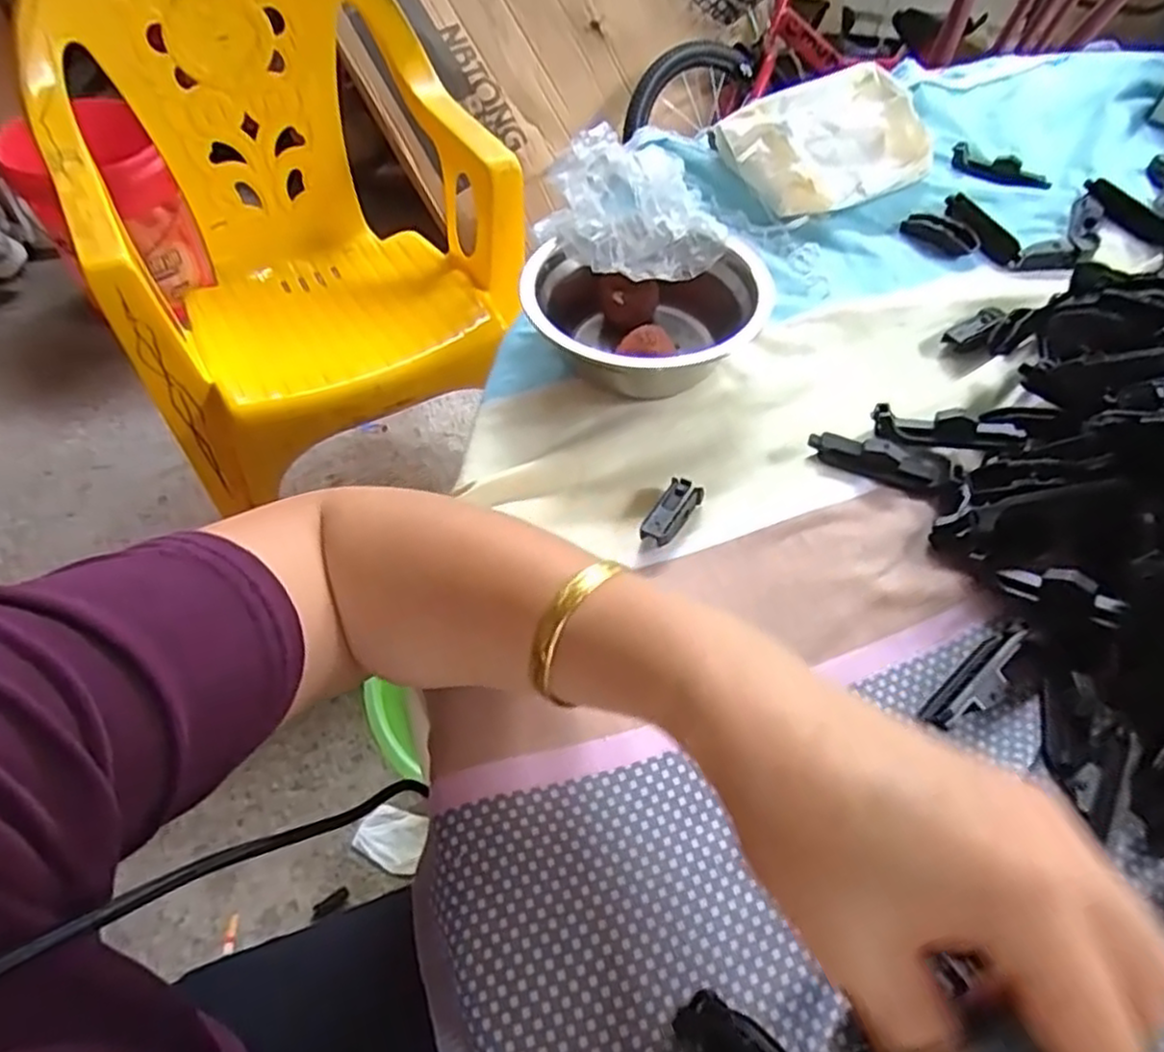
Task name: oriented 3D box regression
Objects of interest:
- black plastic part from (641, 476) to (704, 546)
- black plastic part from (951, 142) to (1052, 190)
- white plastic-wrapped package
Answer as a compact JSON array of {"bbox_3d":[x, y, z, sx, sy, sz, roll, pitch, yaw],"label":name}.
[{"bbox_3d":[0.044,-0.007,0.355,0.014,0.013,0.039,31,59,19],"label":"black plastic part"},{"bbox_3d":[0.318,-0.272,0.554,0.073,0.012,0.021,28,58,17],"label":"black plastic part"},{"bbox_3d":[0.178,-0.278,0.527,0.150,0.038,0.103,-24,59,-18],"label":"white plastic-wrapped package"}]

